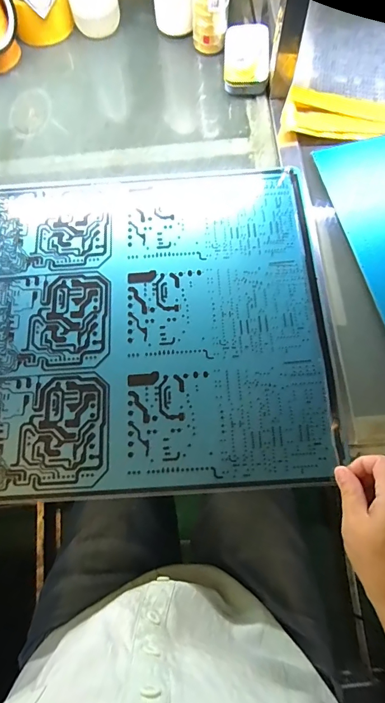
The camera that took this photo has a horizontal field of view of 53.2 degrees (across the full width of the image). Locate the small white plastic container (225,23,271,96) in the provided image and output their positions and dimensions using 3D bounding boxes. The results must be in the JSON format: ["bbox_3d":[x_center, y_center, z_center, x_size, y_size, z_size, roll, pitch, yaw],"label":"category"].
[{"bbox_3d":[0.081,-0.431,0.570,0.063,0.030,0.107,3,71,2],"label":"small white plastic container"}]

